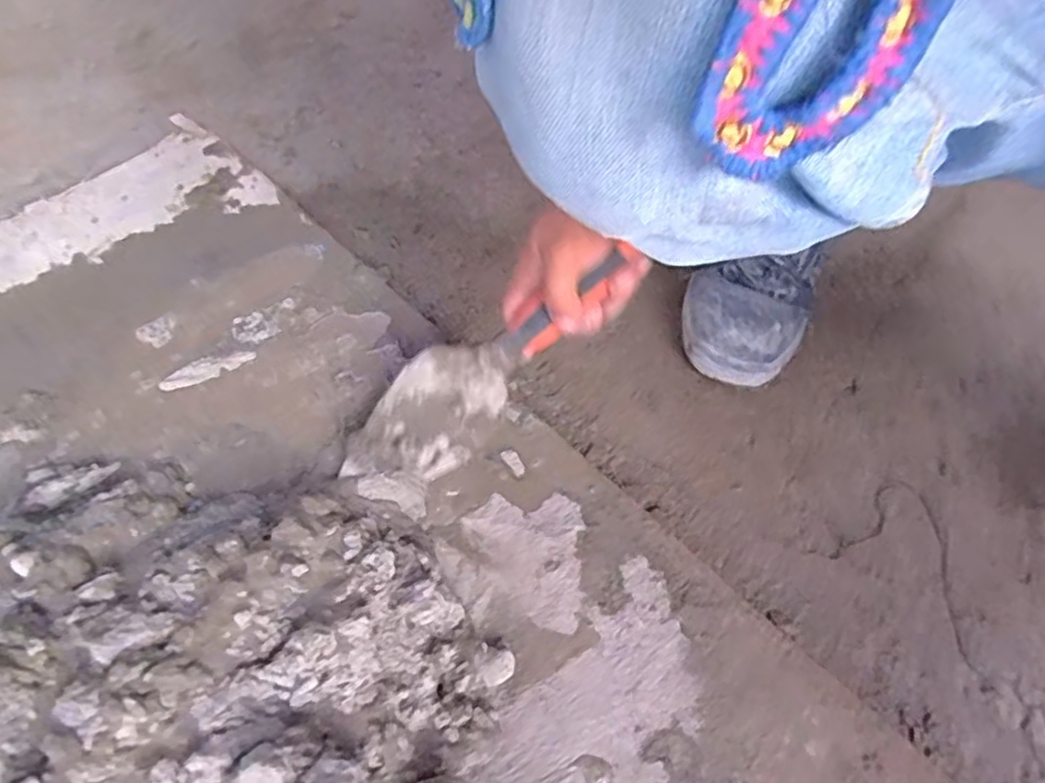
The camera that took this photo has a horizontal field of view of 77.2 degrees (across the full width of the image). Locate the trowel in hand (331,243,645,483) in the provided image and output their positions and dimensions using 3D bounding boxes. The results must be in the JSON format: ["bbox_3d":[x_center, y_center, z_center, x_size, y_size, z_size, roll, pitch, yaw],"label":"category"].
[{"bbox_3d":[-0.038,-0.012,0.512,0.267,0.086,0.081,-37,61,12],"label":"trowel in hand"}]

